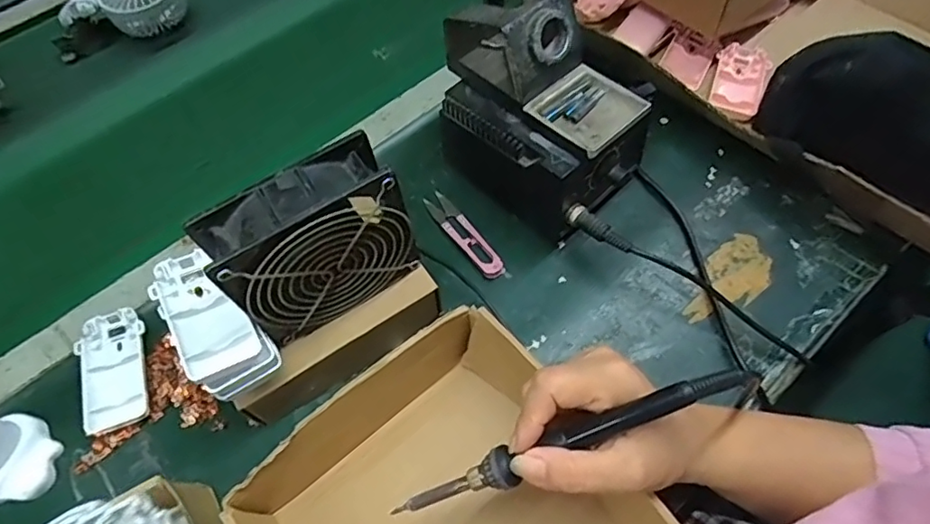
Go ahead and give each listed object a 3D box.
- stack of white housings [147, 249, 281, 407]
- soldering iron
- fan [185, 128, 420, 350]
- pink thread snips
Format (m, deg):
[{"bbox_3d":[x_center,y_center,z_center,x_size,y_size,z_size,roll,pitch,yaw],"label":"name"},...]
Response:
[{"bbox_3d":[-0.170,0.042,0.385,0.047,0.044,0.100,-38,66,-17],"label":"stack of white housings"},{"bbox_3d":[0.049,0.100,0.309,0.213,0.018,0.020,-28,61,16],"label":"soldering iron"},{"bbox_3d":[-0.097,-0.010,0.376,0.117,0.116,0.045,-32,65,-14],"label":"fan"},{"bbox_3d":[-0.001,-0.027,0.503,0.022,0.012,0.103,-33,65,-15],"label":"pink thread snips"}]

